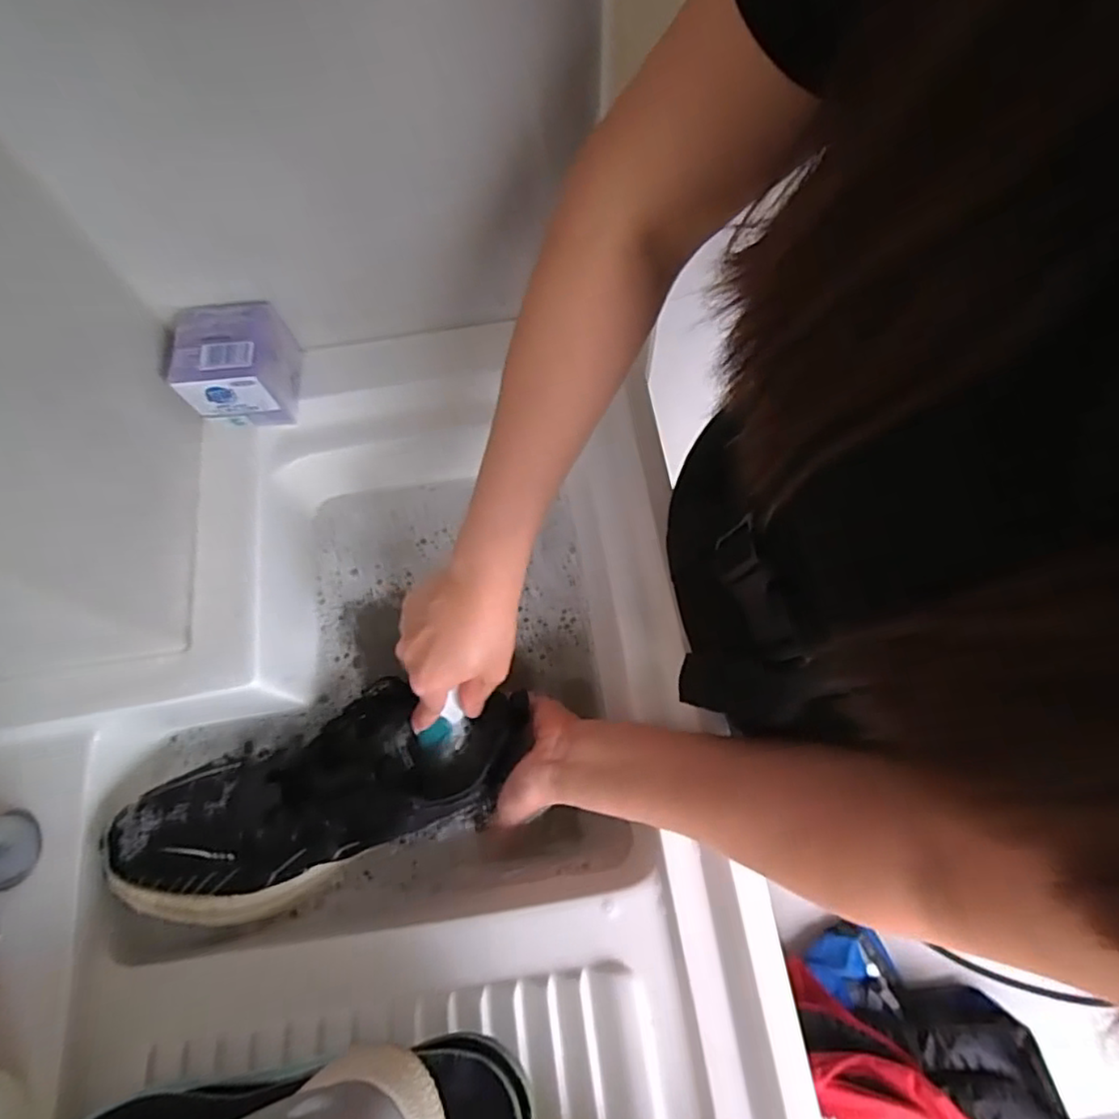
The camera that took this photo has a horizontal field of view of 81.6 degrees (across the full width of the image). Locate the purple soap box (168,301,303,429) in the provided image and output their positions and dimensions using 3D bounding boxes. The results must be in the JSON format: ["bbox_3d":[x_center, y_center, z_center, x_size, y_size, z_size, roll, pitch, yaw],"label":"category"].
[{"bbox_3d":[-0.252,-0.152,0.515,0.077,0.070,0.077,-3,71,1],"label":"purple soap box"}]

